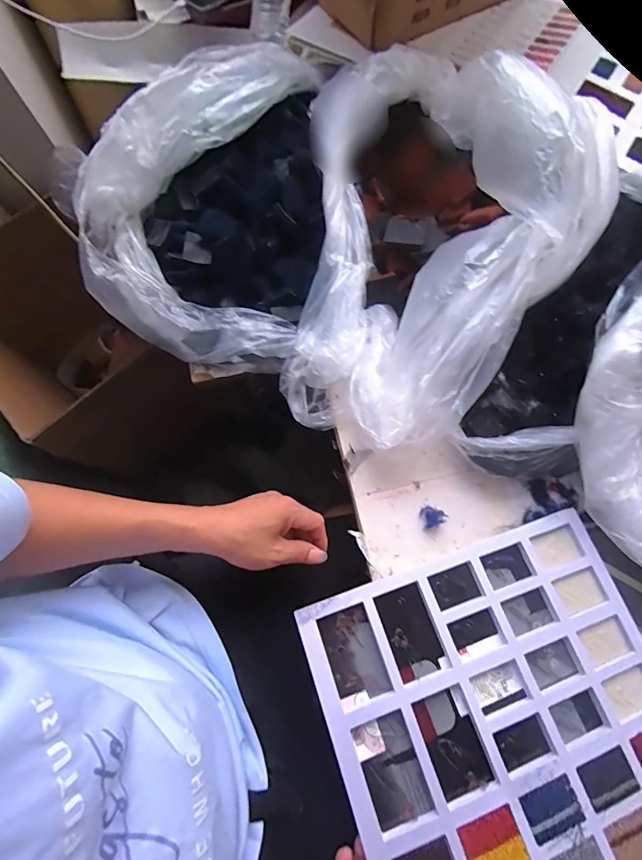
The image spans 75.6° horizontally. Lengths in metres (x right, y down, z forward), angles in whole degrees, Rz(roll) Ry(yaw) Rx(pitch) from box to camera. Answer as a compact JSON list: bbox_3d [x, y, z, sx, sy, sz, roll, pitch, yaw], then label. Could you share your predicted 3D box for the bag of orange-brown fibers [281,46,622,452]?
[{"bbox_3d":[0.150,-0.235,0.519,0.343,0.194,0.512,8,76,0],"label":"bag of orange-brown fibers"}]

